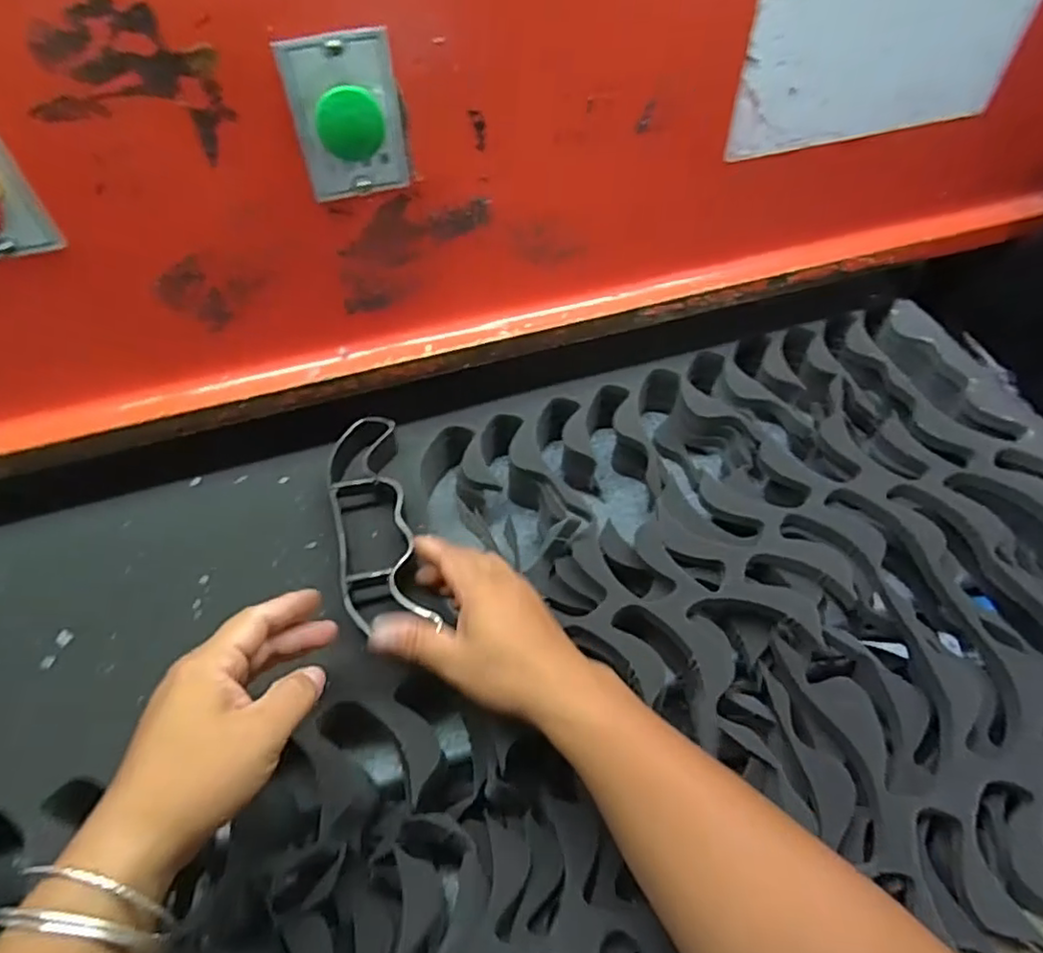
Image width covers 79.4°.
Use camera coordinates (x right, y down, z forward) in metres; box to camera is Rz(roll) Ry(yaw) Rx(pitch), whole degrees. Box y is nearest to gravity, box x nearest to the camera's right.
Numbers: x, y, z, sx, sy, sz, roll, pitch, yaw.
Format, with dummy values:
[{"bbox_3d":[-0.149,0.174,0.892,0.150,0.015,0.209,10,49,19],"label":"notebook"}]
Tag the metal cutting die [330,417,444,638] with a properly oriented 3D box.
[{"bbox_3d":[-0.108,0.041,0.473,0.062,0.041,0.198,-10,51,-7],"label":"metal cutting die"}]

